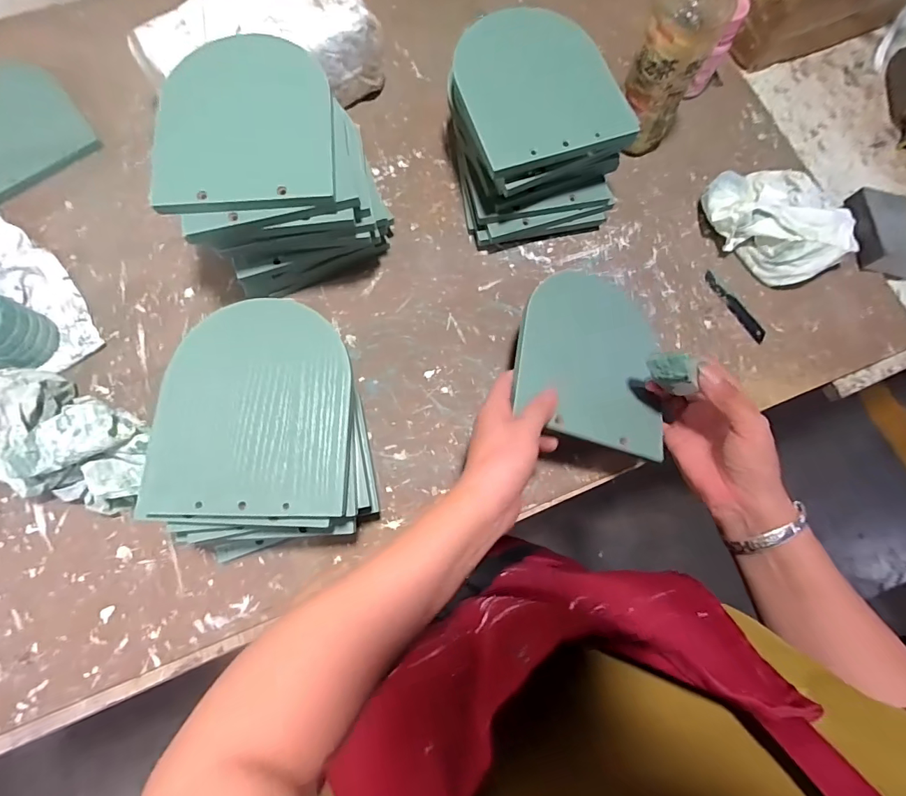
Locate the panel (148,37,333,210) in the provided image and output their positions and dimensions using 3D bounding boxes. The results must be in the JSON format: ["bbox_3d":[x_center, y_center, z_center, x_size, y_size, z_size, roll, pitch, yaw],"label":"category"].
[{"bbox_3d":[-0.176,-0.238,0.378,0.140,0.015,0.159,-5,85,-5],"label":"panel"}]

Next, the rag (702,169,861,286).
[{"bbox_3d":[0.377,-0.208,0.513,0.154,0.051,0.154,-23,79,-6],"label":"rag"}]

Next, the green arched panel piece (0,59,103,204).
[{"bbox_3d":[-0.517,-0.318,0.518,0.141,0.008,0.143,-37,95,-7],"label":"green arched panel piece"}]

